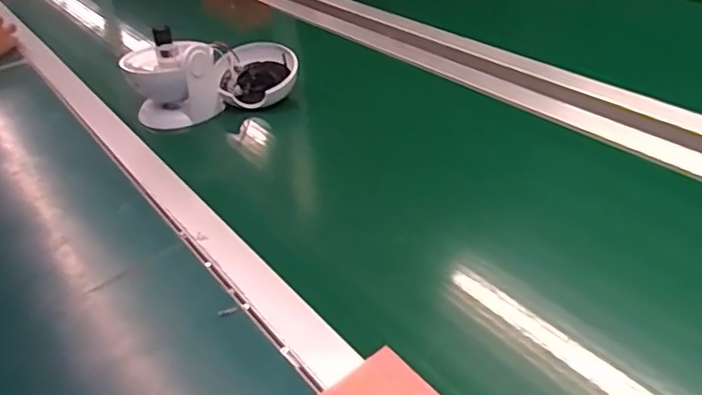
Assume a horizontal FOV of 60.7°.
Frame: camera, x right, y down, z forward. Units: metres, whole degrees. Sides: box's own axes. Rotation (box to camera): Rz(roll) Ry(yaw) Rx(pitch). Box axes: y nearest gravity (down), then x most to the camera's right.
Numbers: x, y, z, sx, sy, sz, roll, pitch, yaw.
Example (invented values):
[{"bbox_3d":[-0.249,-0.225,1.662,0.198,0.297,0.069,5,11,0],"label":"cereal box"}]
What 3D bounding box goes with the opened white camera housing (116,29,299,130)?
[{"bbox_3d":[-0.183,-0.171,0.799,0.212,0.107,0.113,-17,35,-15],"label":"opened white camera housing"}]

